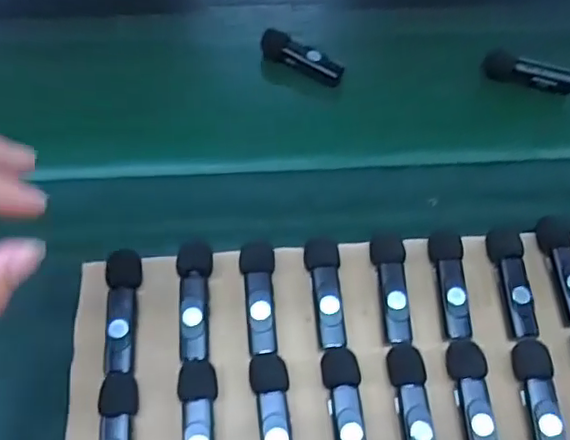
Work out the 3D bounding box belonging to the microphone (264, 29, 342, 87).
[{"bbox_3d":[0.012,-0.118,0.435,0.065,0.017,0.017,28,64,11],"label":"microphone"}]

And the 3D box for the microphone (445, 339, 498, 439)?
[{"bbox_3d":[0.096,0.092,0.302,0.017,0.011,0.065,-1,58,-3],"label":"microphone"}]

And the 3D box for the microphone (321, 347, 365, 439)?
[{"bbox_3d":[0.031,0.096,0.299,0.018,0.013,0.064,-5,58,-5],"label":"microphone"}]

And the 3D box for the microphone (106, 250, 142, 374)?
[{"bbox_3d":[-0.086,0.047,0.319,0.018,0.009,0.066,-5,58,-5],"label":"microphone"}]

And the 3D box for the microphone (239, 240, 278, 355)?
[{"bbox_3d":[-0.013,0.040,0.324,0.018,0.010,0.064,-5,58,-5],"label":"microphone"}]

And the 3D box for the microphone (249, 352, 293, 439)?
[{"bbox_3d":[-0.006,0.098,0.296,0.018,0.011,0.064,-5,58,-5],"label":"microphone"}]

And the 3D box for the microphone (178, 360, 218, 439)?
[{"bbox_3d":[-0.042,0.101,0.292,0.018,0.012,0.064,-5,58,-5],"label":"microphone"}]

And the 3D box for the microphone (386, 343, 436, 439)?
[{"bbox_3d":[0.065,0.095,0.301,0.018,0.011,0.066,-5,58,-5],"label":"microphone"}]

